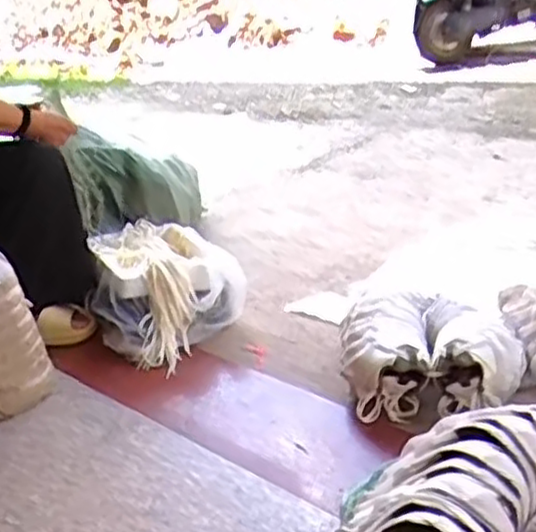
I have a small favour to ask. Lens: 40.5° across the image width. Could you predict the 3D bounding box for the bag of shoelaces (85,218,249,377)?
[{"bbox_3d":[-0.266,0.040,1.771,0.396,0.183,0.400,13,33,37],"label":"bag of shoelaces"}]

